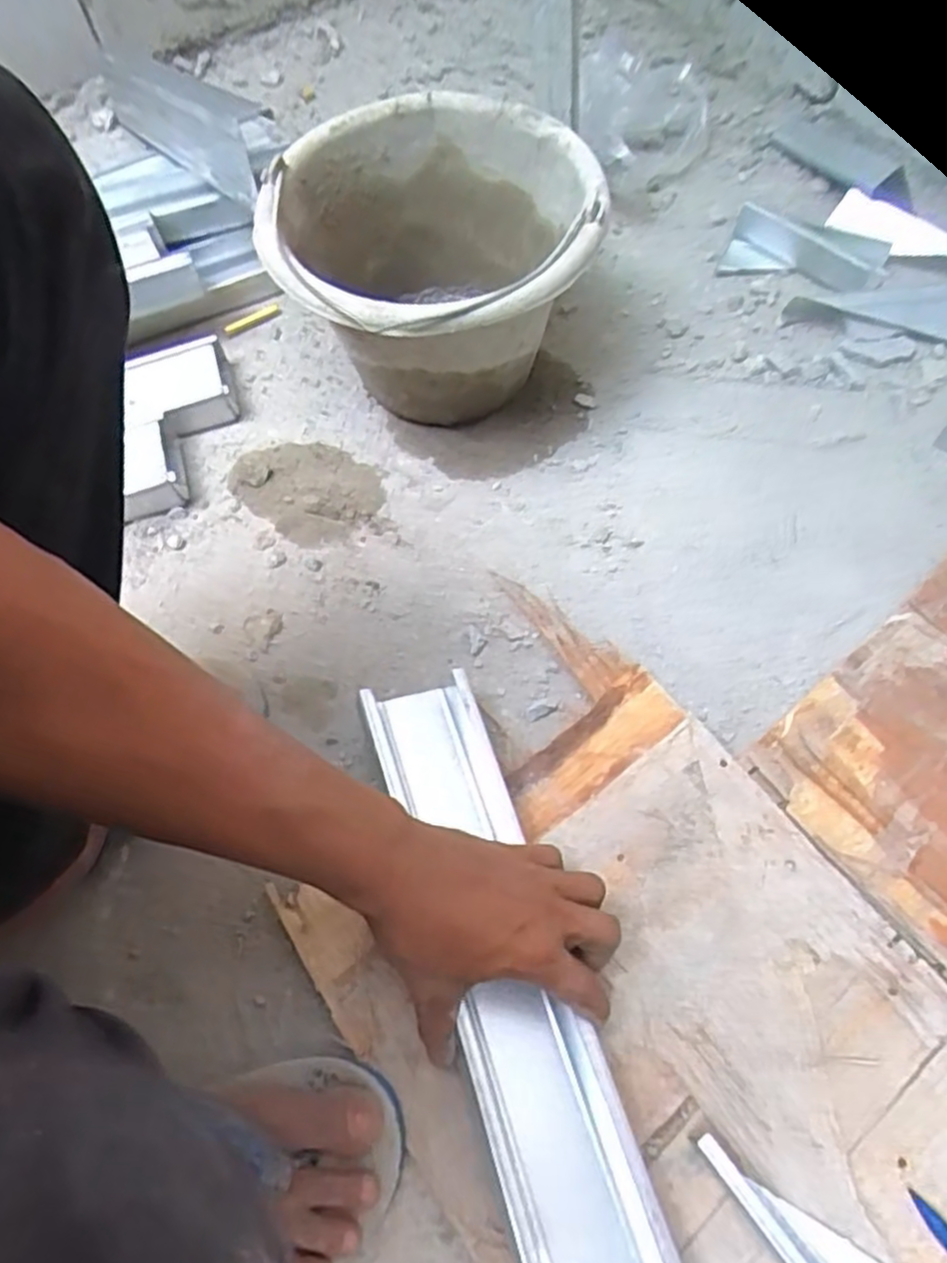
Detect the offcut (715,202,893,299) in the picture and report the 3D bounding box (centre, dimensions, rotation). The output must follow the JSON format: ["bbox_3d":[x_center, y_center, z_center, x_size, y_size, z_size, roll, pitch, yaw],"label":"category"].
[{"bbox_3d":[0.316,-0.362,0.705,0.141,0.022,0.074,23,67,14],"label":"offcut"}]

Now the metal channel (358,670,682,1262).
[{"bbox_3d":[0.036,0.242,0.410,0.074,0.049,0.478,-19,65,-6],"label":"metal channel"}]

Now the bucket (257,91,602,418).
[{"bbox_3d":[-0.029,-0.287,0.620,0.247,0.174,0.255,-2,64,3],"label":"bucket"}]

